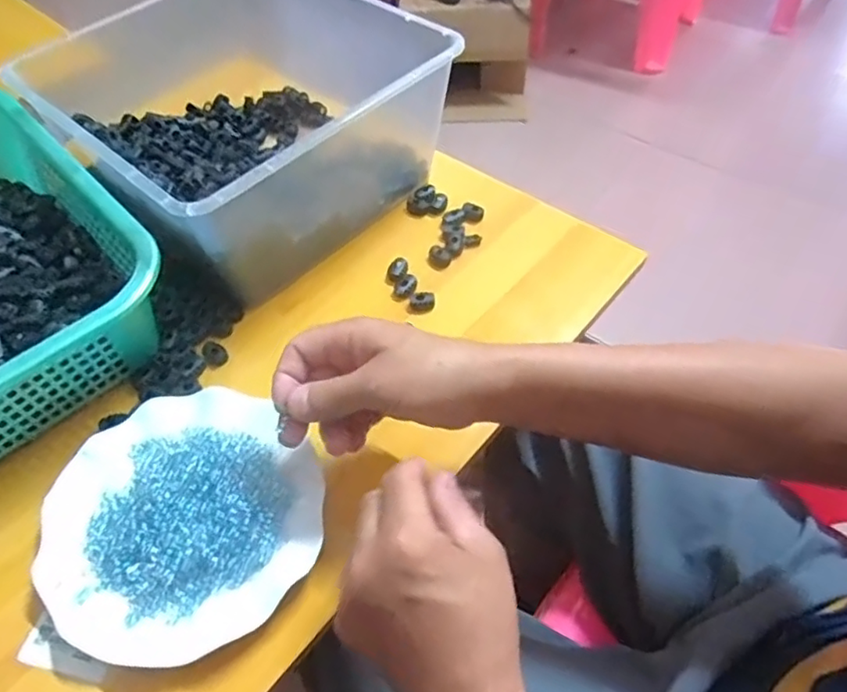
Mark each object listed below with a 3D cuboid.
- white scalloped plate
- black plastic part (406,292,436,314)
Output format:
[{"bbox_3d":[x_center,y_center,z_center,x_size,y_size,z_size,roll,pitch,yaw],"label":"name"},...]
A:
[{"bbox_3d":[-0.163,0.116,0.420,0.178,0.034,0.176,-1,53,2],"label":"white scalloped plate"},{"bbox_3d":[-0.002,-0.038,0.539,0.025,0.013,0.014,-2,53,1],"label":"black plastic part"}]

